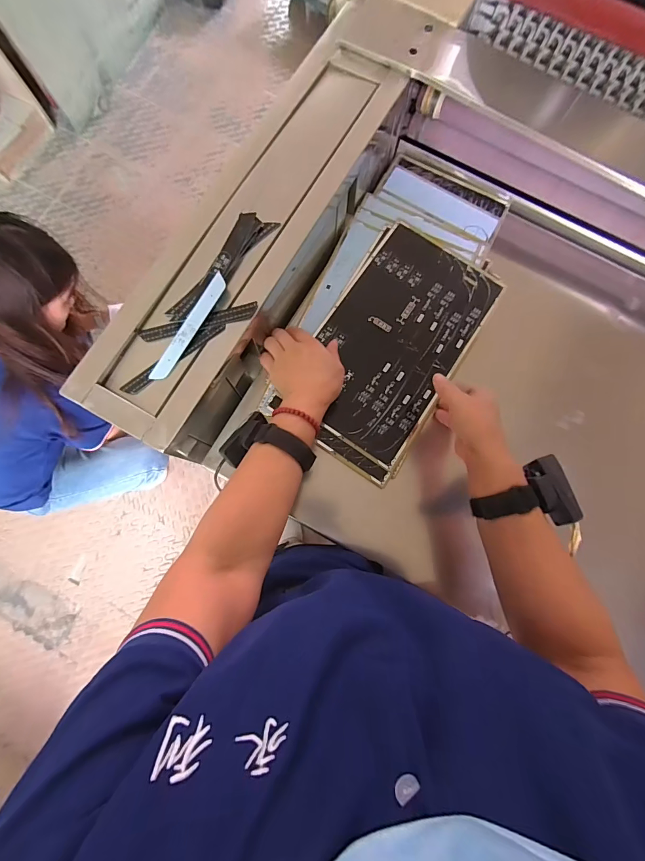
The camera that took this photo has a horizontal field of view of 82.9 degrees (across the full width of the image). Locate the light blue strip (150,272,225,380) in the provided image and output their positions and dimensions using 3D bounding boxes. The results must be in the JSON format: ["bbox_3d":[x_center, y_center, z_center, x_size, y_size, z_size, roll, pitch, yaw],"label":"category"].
[{"bbox_3d":[-0.153,-0.119,0.422,0.020,0.004,0.141,30,86,-5],"label":"light blue strip"}]

